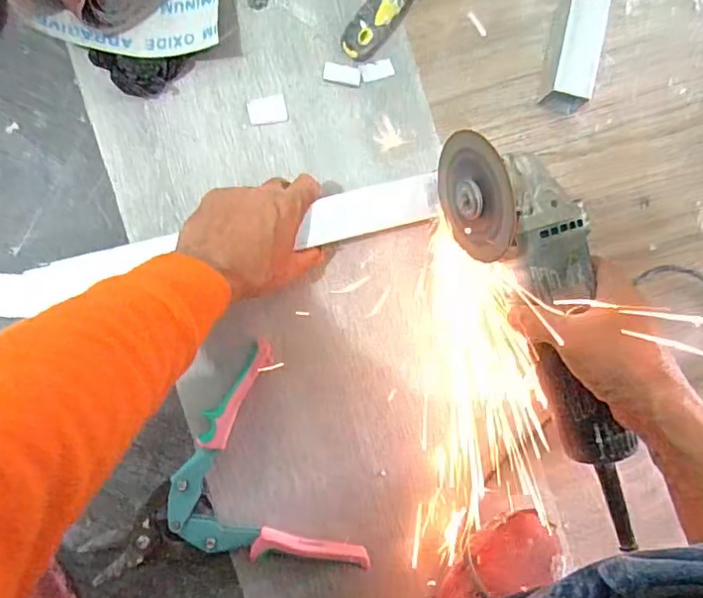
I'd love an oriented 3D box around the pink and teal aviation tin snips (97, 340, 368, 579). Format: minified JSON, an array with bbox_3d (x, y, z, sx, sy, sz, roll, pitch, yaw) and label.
[{"bbox_3d":[-0.073,0.186,0.494,0.182,0.026,0.230,36,84,-6],"label":"pink and teal aviation tin snips"}]

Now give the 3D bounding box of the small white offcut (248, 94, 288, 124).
[{"bbox_3d":[-0.077,-0.174,0.514,0.035,0.004,0.024,-12,90,-9],"label":"small white offcut"}]

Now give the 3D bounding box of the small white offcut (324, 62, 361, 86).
[{"bbox_3d":[-0.008,-0.211,0.524,0.035,0.004,0.017,8,87,-9],"label":"small white offcut"}]

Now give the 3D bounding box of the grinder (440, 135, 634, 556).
[{"bbox_3d":[0.158,0.027,0.436,0.080,0.073,0.332,-21,92,-9],"label":"grinder"}]

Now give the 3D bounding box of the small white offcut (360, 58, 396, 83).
[{"bbox_3d":[0.025,-0.218,0.534,0.031,0.004,0.017,-15,91,-9],"label":"small white offcut"}]

